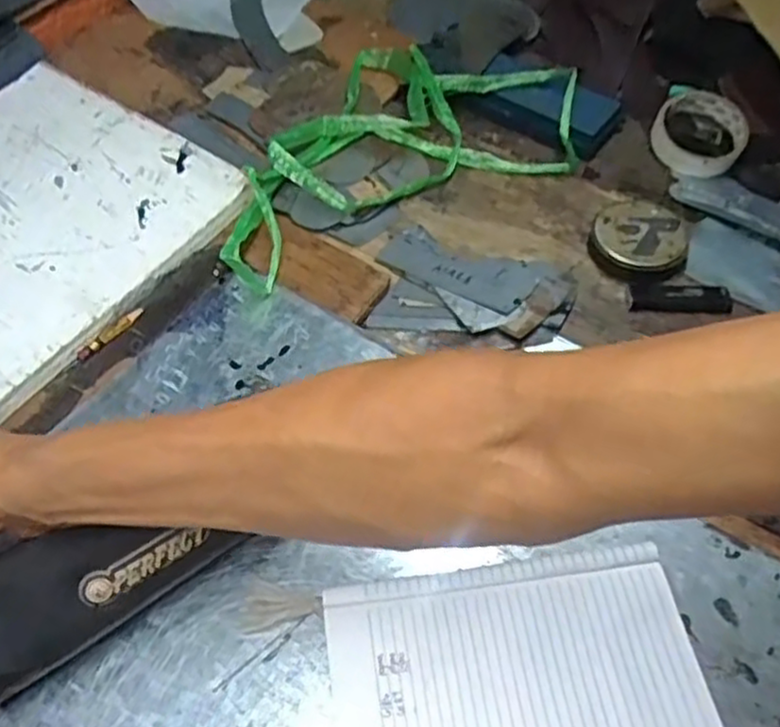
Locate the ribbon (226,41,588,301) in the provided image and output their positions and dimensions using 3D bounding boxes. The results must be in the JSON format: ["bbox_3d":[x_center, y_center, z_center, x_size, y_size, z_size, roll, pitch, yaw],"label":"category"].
[{"bbox_3d":[-0.010,-0.212,0.669,0.391,0.043,0.227,-28,62,-21],"label":"ribbon"}]

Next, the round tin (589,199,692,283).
[{"bbox_3d":[0.207,-0.101,0.616,0.077,0.027,0.078,1,54,-1],"label":"round tin"}]

